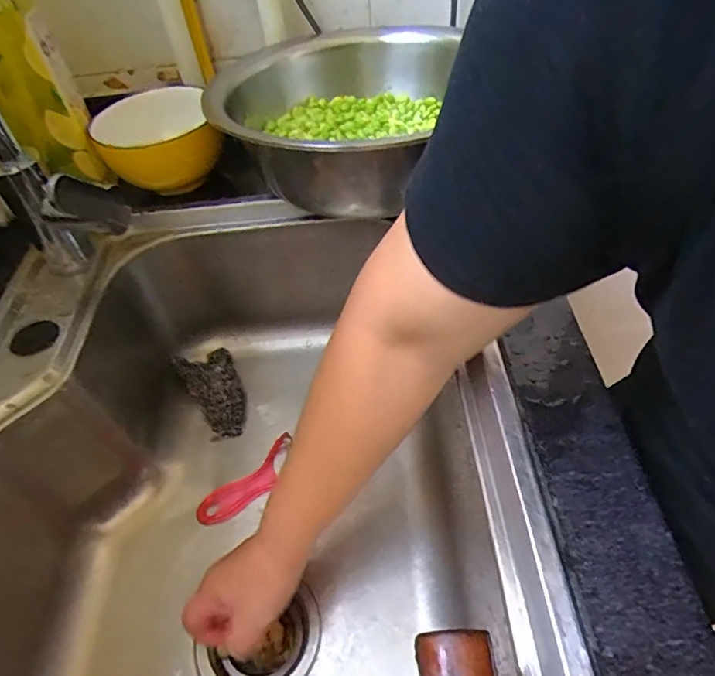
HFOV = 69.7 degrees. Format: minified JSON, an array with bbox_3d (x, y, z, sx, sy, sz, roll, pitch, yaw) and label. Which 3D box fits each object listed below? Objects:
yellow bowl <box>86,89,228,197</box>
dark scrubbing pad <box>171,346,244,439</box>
[{"bbox_3d":[-0.214,-0.204,0.561,0.124,0.084,0.124,-17,51,-17],"label":"yellow bowl"},{"bbox_3d":[-0.162,0.057,0.589,0.061,0.026,0.117,-24,60,-18],"label":"dark scrubbing pad"}]

